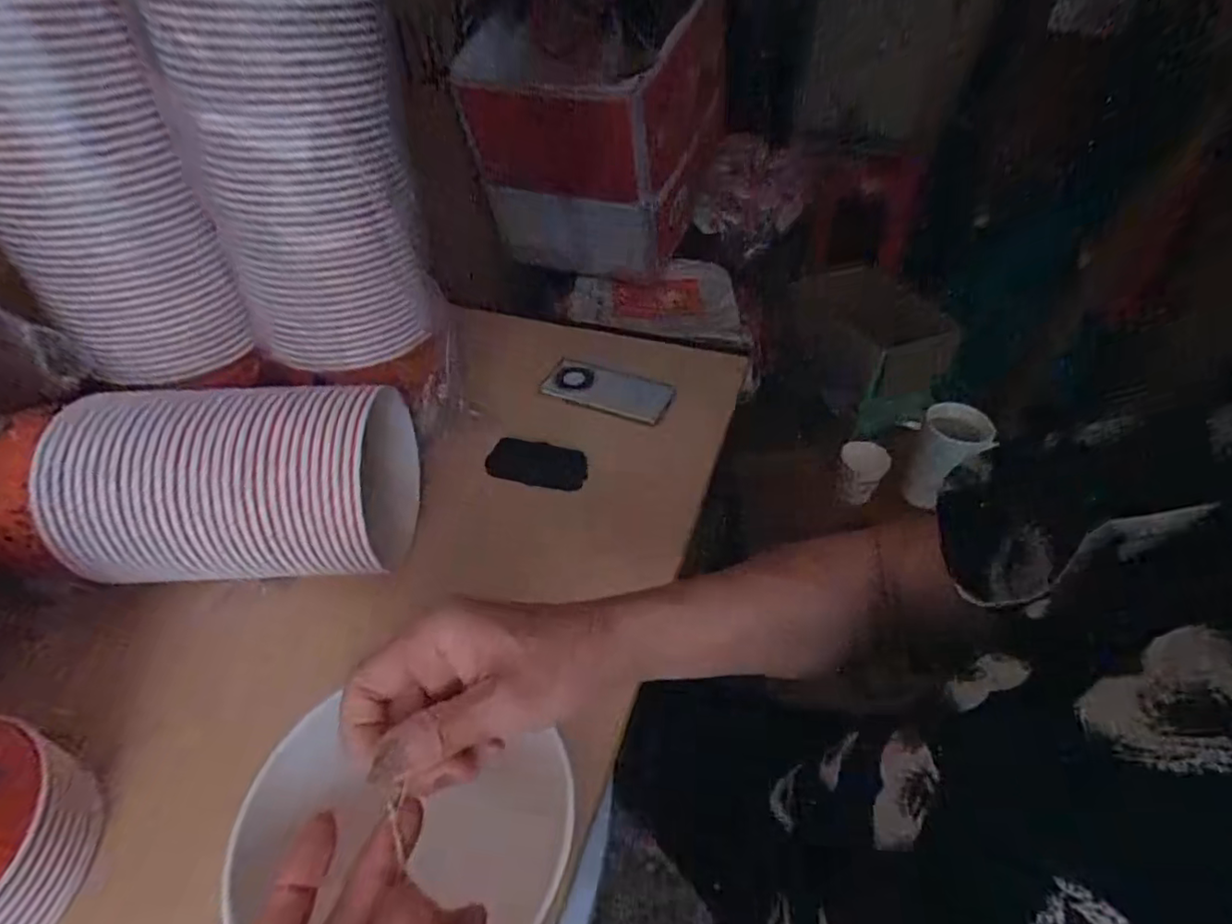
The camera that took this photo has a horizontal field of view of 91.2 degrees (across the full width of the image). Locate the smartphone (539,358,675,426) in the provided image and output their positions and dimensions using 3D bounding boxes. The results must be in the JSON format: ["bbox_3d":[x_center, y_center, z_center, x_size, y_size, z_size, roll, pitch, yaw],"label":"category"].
[{"bbox_3d":[-0.007,-0.095,0.761,0.152,0.015,0.078,14,45,13],"label":"smartphone"}]

